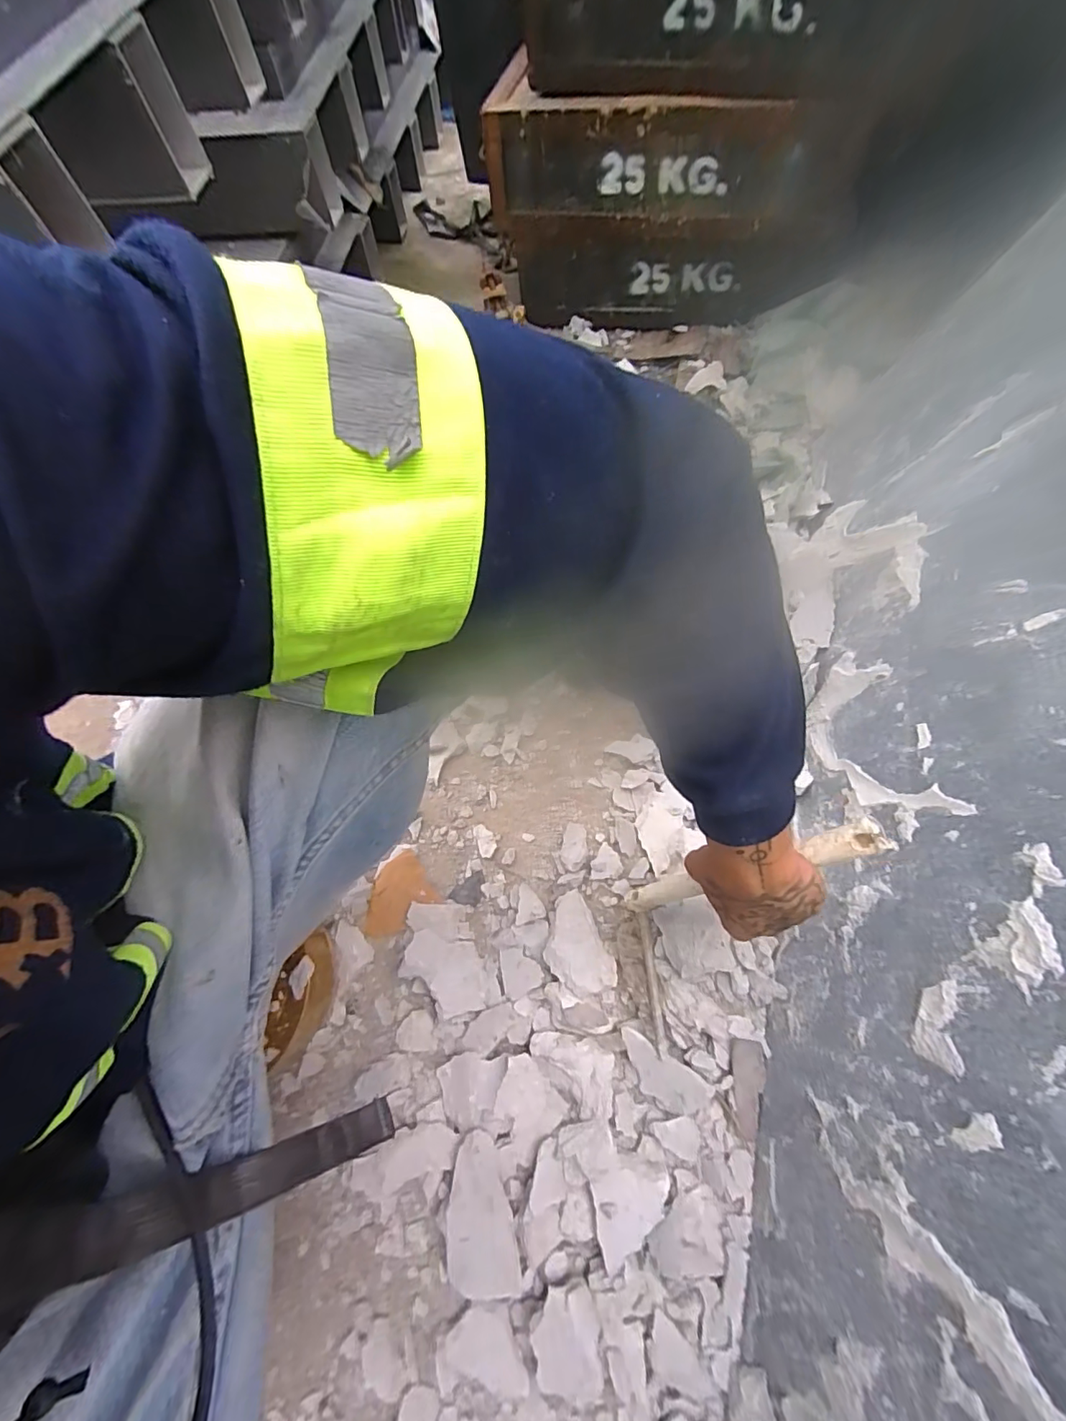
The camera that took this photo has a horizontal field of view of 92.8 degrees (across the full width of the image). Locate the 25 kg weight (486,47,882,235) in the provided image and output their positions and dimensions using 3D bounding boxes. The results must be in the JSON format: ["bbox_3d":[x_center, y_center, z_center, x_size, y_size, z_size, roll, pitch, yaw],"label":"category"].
[{"bbox_3d":[0.215,-0.788,0.737,0.506,0.135,0.070,11,68,8],"label":"25 kg weight"}]

